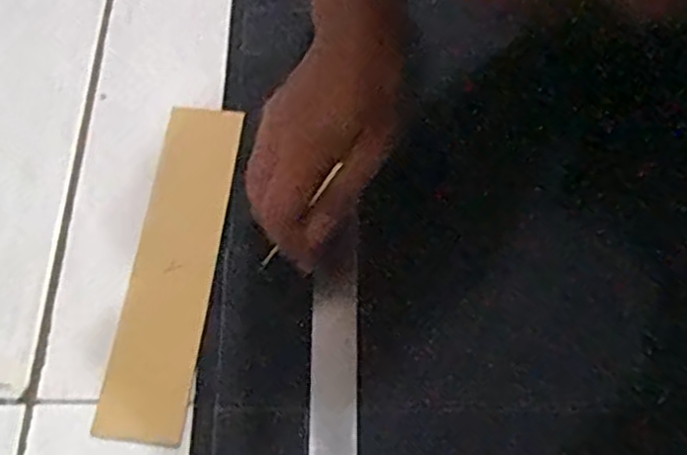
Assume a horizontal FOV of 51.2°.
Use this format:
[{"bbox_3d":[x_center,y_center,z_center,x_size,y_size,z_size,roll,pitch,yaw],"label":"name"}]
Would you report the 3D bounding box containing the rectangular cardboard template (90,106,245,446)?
[{"bbox_3d":[-0.105,0.019,0.450,0.052,0.004,0.224,5,64,5],"label":"rectangular cardboard template"}]

